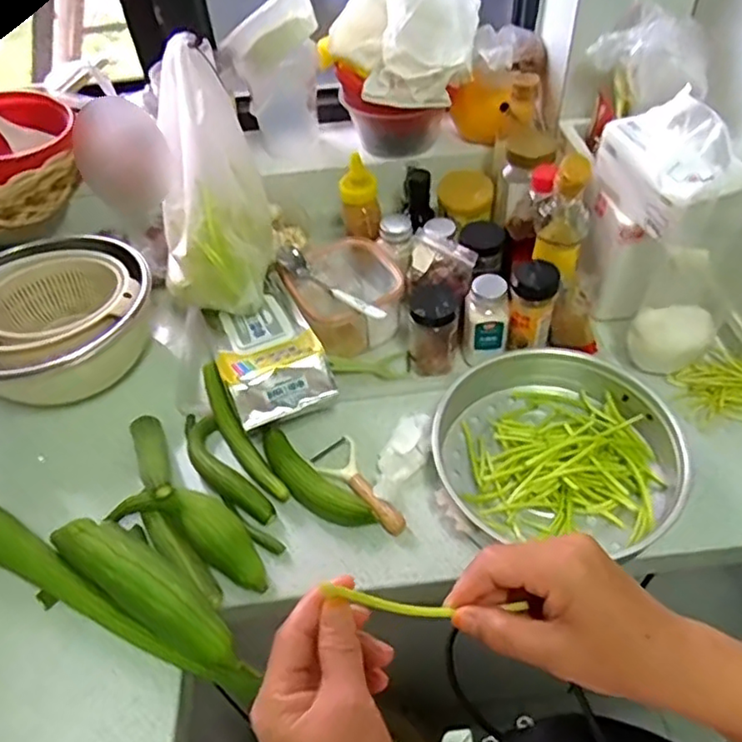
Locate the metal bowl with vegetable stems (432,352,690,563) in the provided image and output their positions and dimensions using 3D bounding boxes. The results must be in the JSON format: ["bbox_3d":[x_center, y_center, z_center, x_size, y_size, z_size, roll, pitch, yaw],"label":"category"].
[{"bbox_3d":[0.201,0.088,0.679,0.259,0.063,0.246,5,50,9],"label":"metal bowl with vegetable stems"}]

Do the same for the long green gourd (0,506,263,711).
[{"bbox_3d":[-0.287,0.215,0.607,0.371,0.049,0.051,21,54,21],"label":"long green gourd"}]

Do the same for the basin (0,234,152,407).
[{"bbox_3d":[-0.403,-0.063,0.798,0.250,0.109,0.197,-30,54,-20],"label":"basin"}]

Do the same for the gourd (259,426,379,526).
[{"bbox_3d":[-0.068,0.122,0.687,0.163,0.032,0.042,33,59,28],"label":"gourd"}]

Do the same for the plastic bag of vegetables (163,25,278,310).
[{"bbox_3d":[-0.198,-0.237,0.766,0.126,0.146,0.339,-8,88,-3],"label":"plastic bag of vegetables"}]

